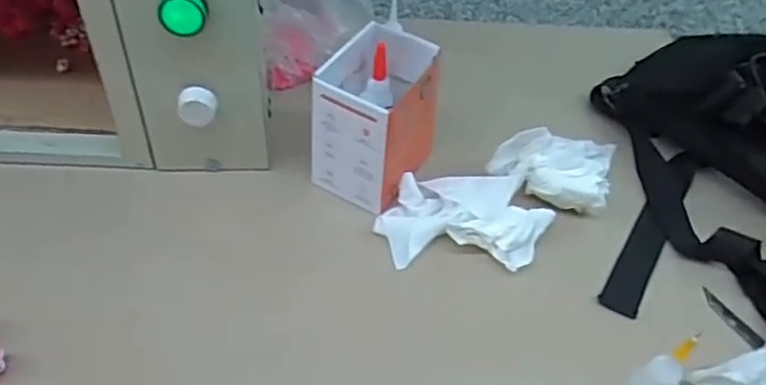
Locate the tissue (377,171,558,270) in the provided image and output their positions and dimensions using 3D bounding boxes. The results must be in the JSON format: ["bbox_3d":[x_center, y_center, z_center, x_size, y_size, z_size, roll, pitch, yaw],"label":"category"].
[{"bbox_3d":[0.057,0.017,0.465,0.115,0.028,0.073,7,45,1],"label":"tissue"}]

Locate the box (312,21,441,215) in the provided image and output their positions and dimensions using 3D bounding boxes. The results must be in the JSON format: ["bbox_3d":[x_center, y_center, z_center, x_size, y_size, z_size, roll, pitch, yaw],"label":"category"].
[{"bbox_3d":[-0.003,-0.053,0.482,0.072,0.095,0.093,23,47,16],"label":"box"}]

